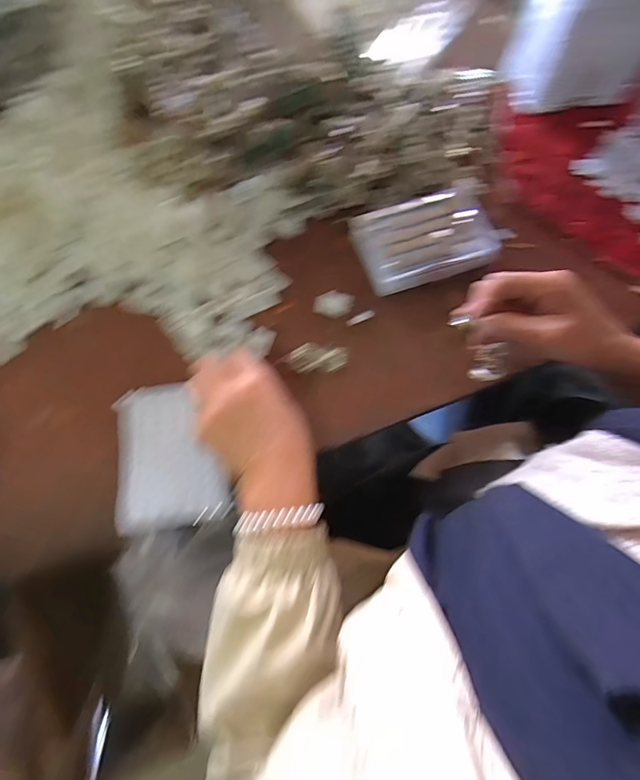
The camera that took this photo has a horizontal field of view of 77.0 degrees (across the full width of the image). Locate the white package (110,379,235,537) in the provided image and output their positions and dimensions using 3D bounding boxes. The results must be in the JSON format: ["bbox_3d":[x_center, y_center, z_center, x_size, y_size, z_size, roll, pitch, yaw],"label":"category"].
[{"bbox_3d":[-0.148,0.060,0.392,0.104,0.013,0.139,-12,71,-3],"label":"white package"}]

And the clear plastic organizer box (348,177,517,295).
[{"bbox_3d":[0.130,-0.174,0.468,0.173,0.038,0.104,-22,72,-6],"label":"clear plastic organizer box"}]

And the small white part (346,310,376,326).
[{"bbox_3d":[0.046,-0.081,0.453,0.034,0.004,0.008,-24,73,-7],"label":"small white part"}]

